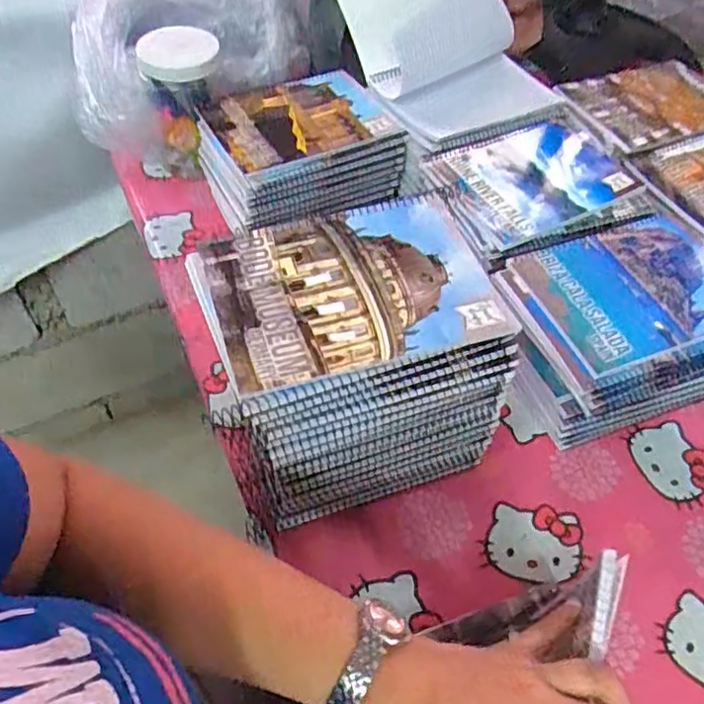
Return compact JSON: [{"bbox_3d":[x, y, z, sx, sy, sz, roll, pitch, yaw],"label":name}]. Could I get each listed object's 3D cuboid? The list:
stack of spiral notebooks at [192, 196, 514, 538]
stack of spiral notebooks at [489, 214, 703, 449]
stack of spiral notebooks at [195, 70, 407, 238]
[{"bbox_3d":[-0.001,0.017,0.537,0.208,0.211,0.155,-16,55,-14],"label":"stack of spiral notebooks"},{"bbox_3d":[0.255,-0.022,0.630,0.234,0.121,0.165,-16,55,-14],"label":"stack of spiral notebooks"},{"bbox_3d":[-0.070,-0.261,0.773,0.216,0.082,0.178,-22,57,-18],"label":"stack of spiral notebooks"}]

